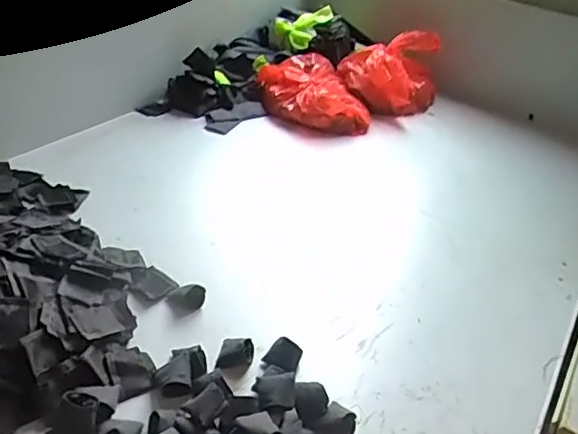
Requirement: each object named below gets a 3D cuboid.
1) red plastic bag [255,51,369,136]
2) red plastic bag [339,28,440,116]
[{"bbox_3d":[0.049,-0.251,1.149,0.179,0.079,0.226,-11,39,-25],"label":"red plastic bag"},{"bbox_3d":[0.220,-0.318,1.214,0.183,0.133,0.189,32,41,30],"label":"red plastic bag"}]

